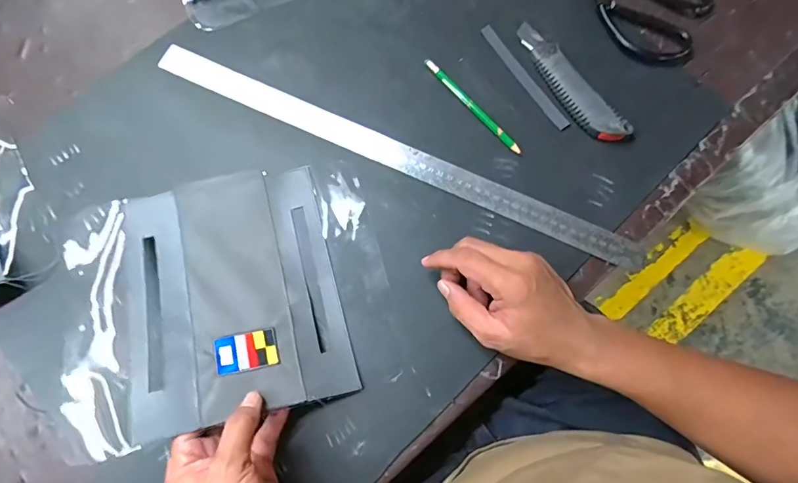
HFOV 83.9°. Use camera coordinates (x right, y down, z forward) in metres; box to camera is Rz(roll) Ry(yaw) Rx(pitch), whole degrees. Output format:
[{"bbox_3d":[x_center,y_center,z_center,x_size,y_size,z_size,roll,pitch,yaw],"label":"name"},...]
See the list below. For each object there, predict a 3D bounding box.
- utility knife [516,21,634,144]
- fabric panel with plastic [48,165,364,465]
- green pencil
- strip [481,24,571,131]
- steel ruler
[{"bbox_3d":[0.172,-0.163,0.453,0.036,0.021,0.162,-34,79,-8],"label":"utility knife"},{"bbox_3d":[-0.174,0.046,0.382,0.231,0.058,0.215,-15,77,-4],"label":"fabric panel with plastic"},{"bbox_3d":[0.075,-0.139,0.454,0.009,0.007,0.136,-41,80,-10],"label":"green pencil"},{"bbox_3d":[0.131,-0.173,0.466,0.013,0.004,0.140,-34,77,5],"label":"strip"},{"bbox_3d":[-0.009,-0.088,0.444,0.511,0.004,0.031,24,74,6],"label":"steel ruler"}]

